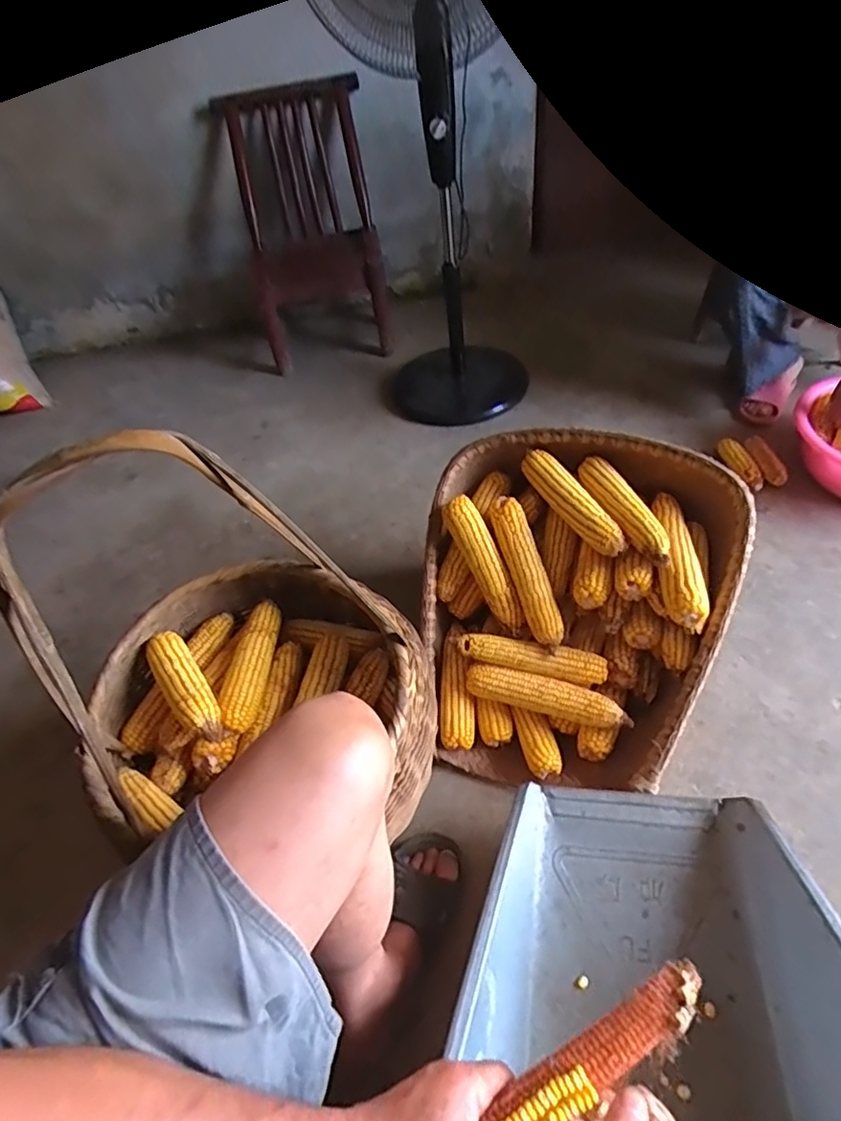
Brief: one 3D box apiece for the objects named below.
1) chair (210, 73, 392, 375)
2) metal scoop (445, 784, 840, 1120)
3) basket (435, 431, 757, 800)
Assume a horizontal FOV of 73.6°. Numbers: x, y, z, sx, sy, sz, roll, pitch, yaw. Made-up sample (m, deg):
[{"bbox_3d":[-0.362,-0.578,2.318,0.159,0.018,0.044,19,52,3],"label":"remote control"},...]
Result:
[{"bbox_3d":[-0.267,-0.817,1.412,0.330,0.522,0.308,-10,48,-1],"label":"chair"},{"bbox_3d":[0.232,0.436,0.542,0.394,0.239,0.441,0,49,5],"label":"metal scoop"},{"bbox_3d":[0.228,0.065,0.828,0.418,0.302,0.431,-2,49,3],"label":"basket"}]

